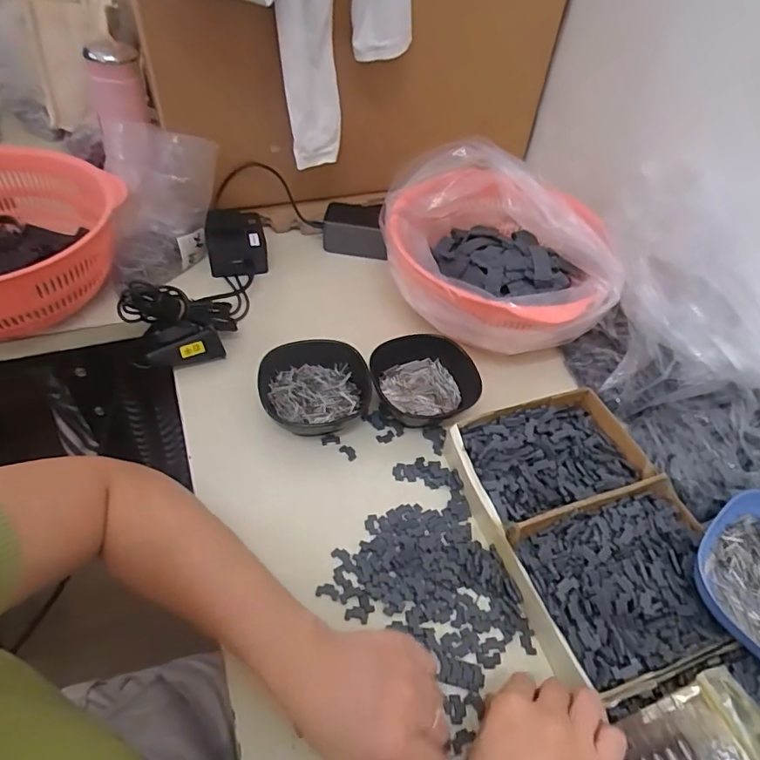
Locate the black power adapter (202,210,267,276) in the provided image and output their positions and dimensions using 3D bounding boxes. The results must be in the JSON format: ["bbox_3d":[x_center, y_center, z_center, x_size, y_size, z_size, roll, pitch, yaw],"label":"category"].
[{"bbox_3d":[-0.186,-0.175,0.664,0.071,0.063,0.074,-9,51,-14],"label":"black power adapter"}]

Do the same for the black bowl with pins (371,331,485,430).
[{"bbox_3d":[0.052,0.007,0.544,0.111,0.046,0.107,3,49,-4],"label":"black bowl with pins"}]

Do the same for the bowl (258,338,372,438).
[{"bbox_3d":[-0.065,0.014,0.526,0.105,0.048,0.105,3,49,-4],"label":"bowl"}]

